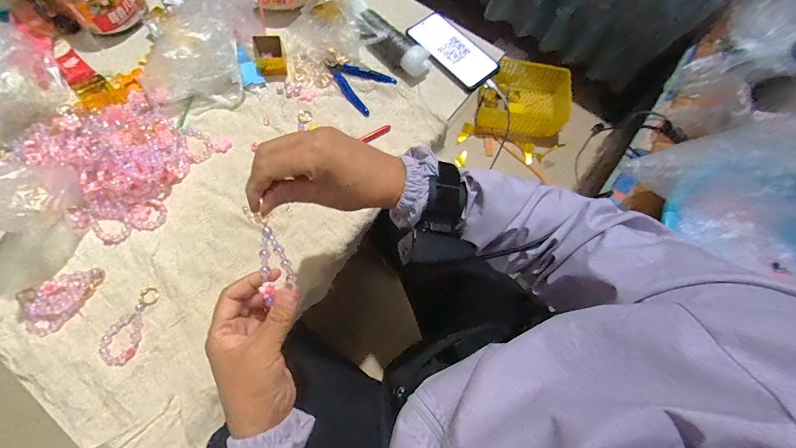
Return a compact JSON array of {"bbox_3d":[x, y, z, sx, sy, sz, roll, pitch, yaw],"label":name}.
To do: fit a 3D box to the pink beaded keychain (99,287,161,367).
[{"bbox_3d":[-0.337,0.126,0.445,0.045,0.004,0.095,12,71,3],"label":"pink beaded keychain"}]

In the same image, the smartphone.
[{"bbox_3d":[0.092,-0.294,0.596,0.075,0.011,0.162,-40,76,-13],"label":"smartphone"}]

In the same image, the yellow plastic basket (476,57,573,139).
[{"bbox_3d":[0.404,-0.386,1.144,0.286,0.120,0.225,11,71,3],"label":"yellow plastic basket"}]

